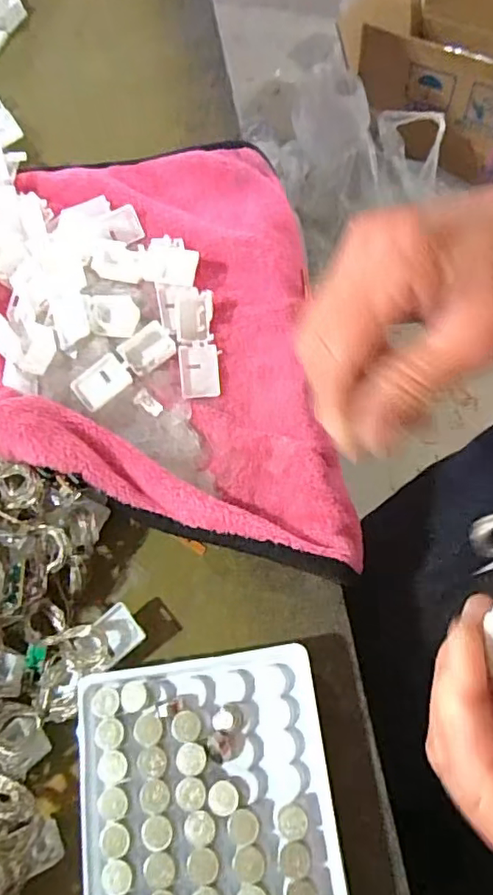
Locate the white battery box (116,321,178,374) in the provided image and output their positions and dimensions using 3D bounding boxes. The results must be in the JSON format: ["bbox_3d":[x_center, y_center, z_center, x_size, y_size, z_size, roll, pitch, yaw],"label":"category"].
[{"bbox_3d":[-0.052,-0.051,0.299,0.026,0.011,0.018,-35,72,-11],"label":"white battery box"}]

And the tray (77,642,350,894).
[{"bbox_3d":[-0.013,0.144,0.210,0.093,0.011,0.128,-8,66,-1],"label":"tray"}]

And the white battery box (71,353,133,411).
[{"bbox_3d":[-0.074,-0.033,0.291,0.027,0.005,0.021,-35,72,-12],"label":"white battery box"}]

